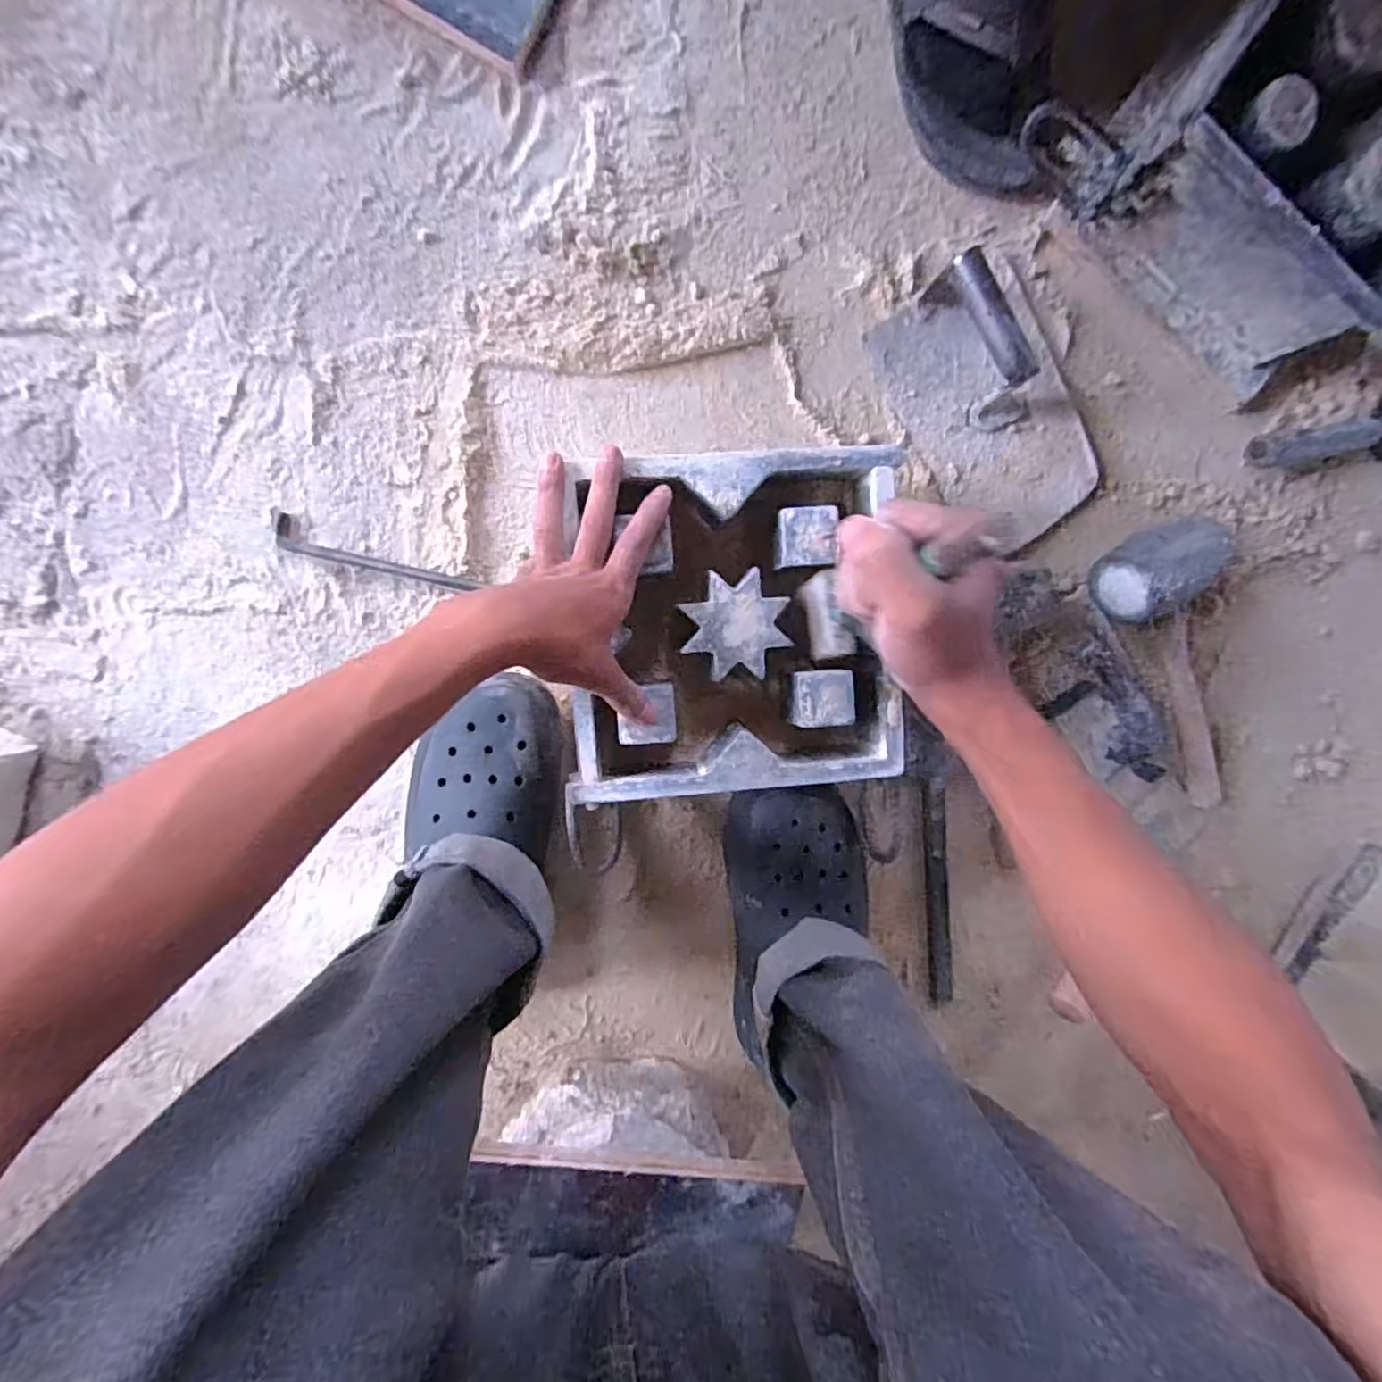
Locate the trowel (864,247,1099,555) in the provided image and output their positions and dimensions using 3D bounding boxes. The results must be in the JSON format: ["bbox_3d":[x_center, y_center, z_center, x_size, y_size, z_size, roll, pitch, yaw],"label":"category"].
[{"bbox_3d":[0.266,-0.242,0.525,0.143,0.073,0.220,-35,97,0],"label":"trowel"}]

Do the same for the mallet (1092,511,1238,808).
[{"bbox_3d":[0.462,-0.023,0.602,0.124,0.063,0.296,-33,117,-1],"label":"mallet"}]

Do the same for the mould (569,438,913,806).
[{"bbox_3d":[0.028,-0.048,0.465,0.220,0.077,0.225,-4,96,-4],"label":"mould"}]

